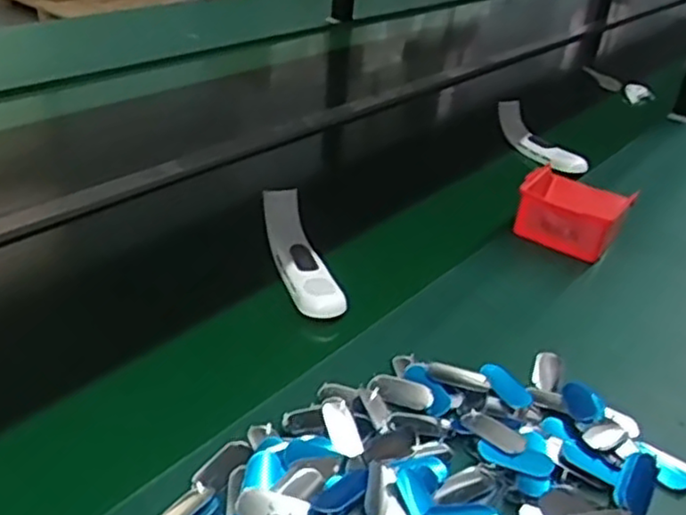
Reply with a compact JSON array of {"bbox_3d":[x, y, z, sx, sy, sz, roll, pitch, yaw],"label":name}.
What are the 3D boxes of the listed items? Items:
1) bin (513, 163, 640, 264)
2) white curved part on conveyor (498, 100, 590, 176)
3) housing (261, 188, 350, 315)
[{"bbox_3d":[0.302,-0.060,0.911,0.120,0.079,0.132,25,37,29],"label":"bin"},{"bbox_3d":[0.332,-0.202,1.168,0.026,0.074,0.205,-12,35,-25],"label":"white curved part on conveyor"},{"bbox_3d":[-0.046,-0.008,0.781,0.048,0.064,0.192,-7,34,-19],"label":"housing"}]

